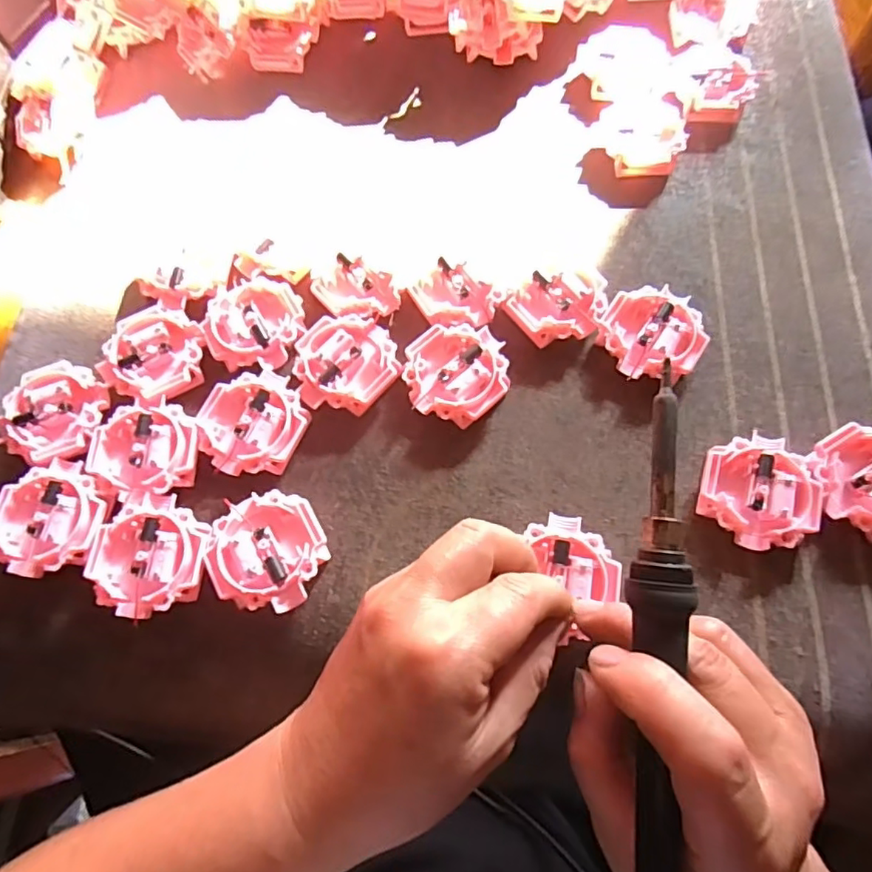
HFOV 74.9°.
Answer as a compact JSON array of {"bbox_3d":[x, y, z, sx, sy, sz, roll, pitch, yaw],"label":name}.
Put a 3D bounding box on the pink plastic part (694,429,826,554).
[{"bbox_3d":[0.154,0.027,0.271,0.052,0.015,0.053,-1,69,2],"label":"pink plastic part"}]

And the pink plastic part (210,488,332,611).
[{"bbox_3d":[-0.078,0.054,0.267,0.051,0.017,0.052,-1,69,2],"label":"pink plastic part"}]

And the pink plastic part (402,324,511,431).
[{"bbox_3d":[0.011,-0.032,0.298,0.052,0.015,0.052,14,70,7],"label":"pink plastic part"}]

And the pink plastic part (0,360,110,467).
[{"bbox_3d":[-0.197,-0.010,0.298,0.049,0.018,0.053,7,70,5],"label":"pink plastic part"}]

